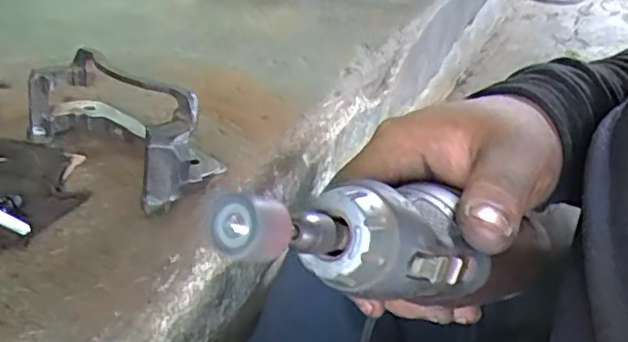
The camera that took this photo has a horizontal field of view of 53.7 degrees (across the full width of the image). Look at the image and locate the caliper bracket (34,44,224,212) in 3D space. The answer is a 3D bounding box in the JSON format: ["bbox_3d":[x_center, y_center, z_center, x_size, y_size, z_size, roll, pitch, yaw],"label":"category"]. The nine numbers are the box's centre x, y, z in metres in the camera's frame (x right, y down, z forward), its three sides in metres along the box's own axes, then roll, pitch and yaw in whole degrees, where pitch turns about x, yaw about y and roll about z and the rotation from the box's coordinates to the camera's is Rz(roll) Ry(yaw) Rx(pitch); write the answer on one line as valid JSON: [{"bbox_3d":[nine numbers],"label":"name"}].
[{"bbox_3d":[-0.160,-0.044,0.515,0.195,0.077,0.080,24,39,32],"label":"caliper bracket"}]

